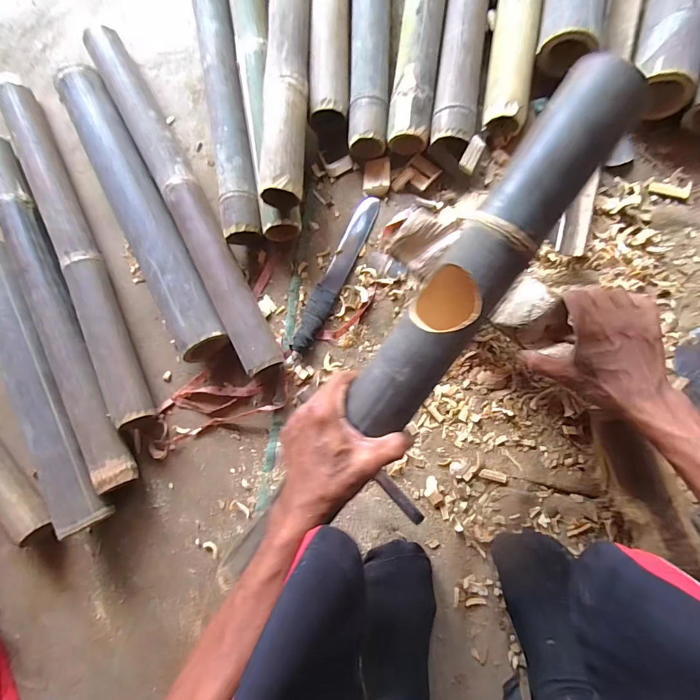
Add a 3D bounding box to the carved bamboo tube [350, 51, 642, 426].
[{"bbox_3d":[0.121,-0.078,0.360,0.066,0.055,0.362,36,103,9],"label":"carved bamboo tube"}]

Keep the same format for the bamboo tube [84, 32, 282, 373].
[{"bbox_3d":[-0.263,-0.246,0.610,0.059,0.064,0.623,-28,80,7],"label":"bamboo tube"}]

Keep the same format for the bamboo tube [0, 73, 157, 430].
[{"bbox_3d":[-0.457,-0.177,0.637,0.065,0.070,0.631,-24,81,8],"label":"bamboo tube"}]

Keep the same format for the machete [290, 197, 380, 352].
[{"bbox_3d":[-0.021,-0.114,0.576,0.034,0.023,0.252,25,90,12],"label":"machete"}]

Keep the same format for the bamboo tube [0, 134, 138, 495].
[{"bbox_3d":[-0.483,-0.092,0.626,0.063,0.058,0.567,-25,80,8],"label":"bamboo tube"}]

